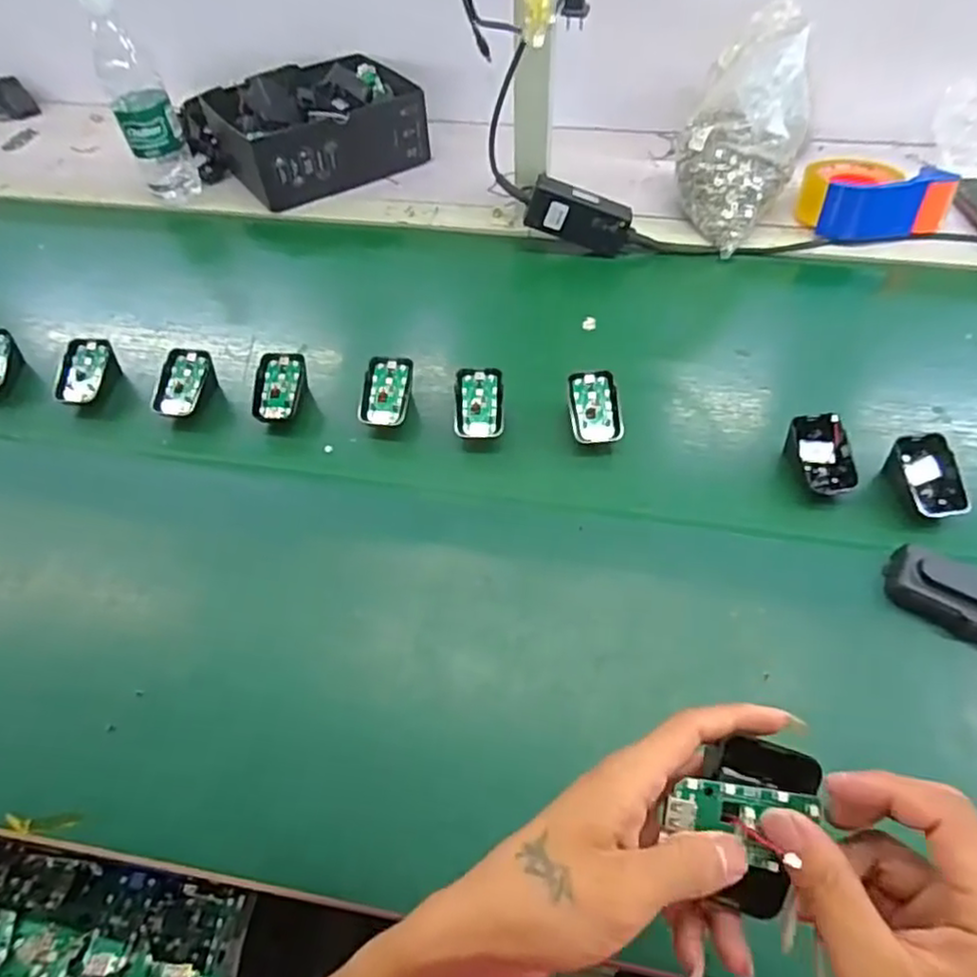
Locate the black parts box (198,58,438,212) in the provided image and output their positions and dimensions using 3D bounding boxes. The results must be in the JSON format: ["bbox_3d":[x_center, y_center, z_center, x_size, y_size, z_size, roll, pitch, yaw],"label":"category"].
[{"bbox_3d":[-0.224,-0.488,0.892,0.256,0.096,0.191,-26,56,-16],"label":"black parts box"}]

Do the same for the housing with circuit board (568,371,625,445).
[{"bbox_3d":[0.095,-0.071,0.599,0.044,0.033,0.065,-6,53,-1],"label":"housing with circuit board"}]

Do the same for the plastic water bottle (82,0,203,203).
[{"bbox_3d":[-0.421,-0.463,0.801,0.063,0.235,0.061,-23,55,-15],"label":"plastic water bottle"}]

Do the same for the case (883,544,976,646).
[{"bbox_3d":[0.348,0.082,0.479,0.105,0.032,0.048,23,57,19],"label":"case"}]

